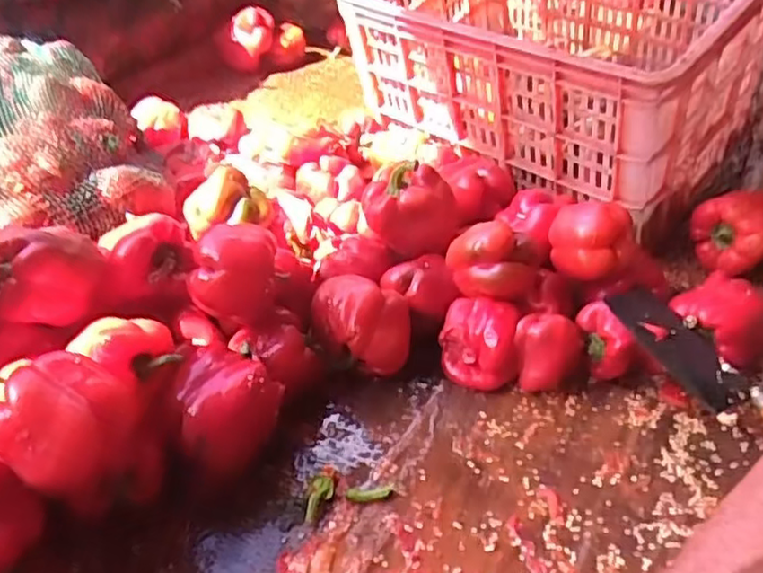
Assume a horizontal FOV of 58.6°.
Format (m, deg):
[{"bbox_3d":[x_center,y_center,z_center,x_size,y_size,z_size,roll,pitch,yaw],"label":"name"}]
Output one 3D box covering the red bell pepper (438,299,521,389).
[{"bbox_3d":[0.105,0.060,0.729,0.083,0.078,0.074,3,40,6],"label":"red bell pepper"}]

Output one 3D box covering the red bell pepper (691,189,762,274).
[{"bbox_3d":[0.461,-0.080,0.867,0.088,0.095,0.095,-28,47,-28],"label":"red bell pepper"}]

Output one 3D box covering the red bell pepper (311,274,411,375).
[{"bbox_3d":[-0.022,0.034,0.716,0.105,0.073,0.083,5,41,8],"label":"red bell pepper"}]

